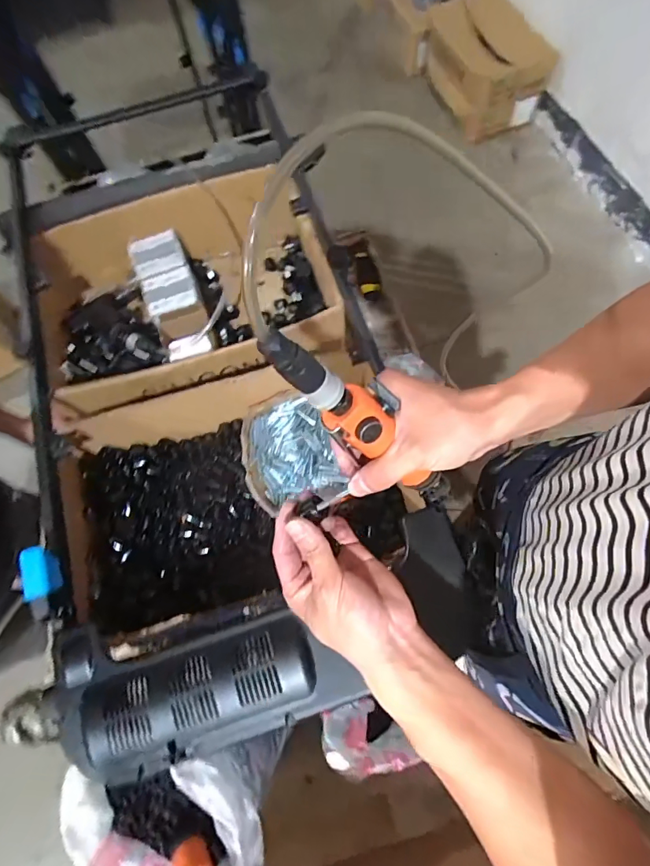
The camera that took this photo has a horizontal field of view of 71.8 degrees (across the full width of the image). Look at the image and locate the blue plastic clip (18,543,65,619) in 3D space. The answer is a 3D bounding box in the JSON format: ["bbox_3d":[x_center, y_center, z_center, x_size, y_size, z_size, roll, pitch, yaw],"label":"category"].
[{"bbox_3d":[-0.330,0.172,0.522,0.029,0.030,0.079,-22,71,-5],"label":"blue plastic clip"}]

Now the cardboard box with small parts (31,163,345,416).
[{"bbox_3d":[-0.257,-0.249,0.809,0.492,0.166,0.366,-16,70,-3],"label":"cardboard box with small parts"}]

